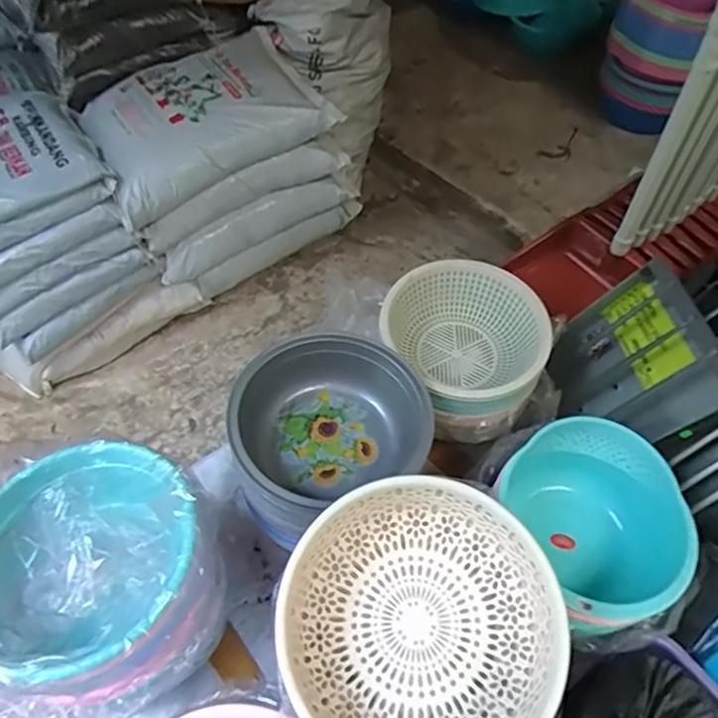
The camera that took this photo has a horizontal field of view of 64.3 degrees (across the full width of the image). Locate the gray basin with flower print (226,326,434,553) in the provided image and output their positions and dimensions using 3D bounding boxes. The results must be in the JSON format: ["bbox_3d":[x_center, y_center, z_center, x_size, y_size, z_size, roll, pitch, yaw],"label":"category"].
[{"bbox_3d":[-0.041,0.086,0.725,0.238,0.106,0.202,-28,60,-18],"label":"gray basin with flower print"}]

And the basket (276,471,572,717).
[{"bbox_3d":[0.055,0.251,0.539,0.241,0.098,0.240,0,56,0],"label":"basket"}]

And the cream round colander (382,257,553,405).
[{"bbox_3d":[0.165,-0.035,0.855,0.213,0.091,0.228,0,56,0],"label":"cream round colander"}]

